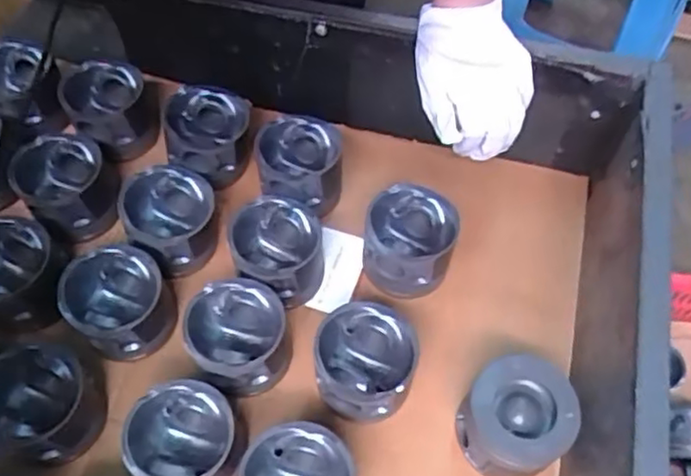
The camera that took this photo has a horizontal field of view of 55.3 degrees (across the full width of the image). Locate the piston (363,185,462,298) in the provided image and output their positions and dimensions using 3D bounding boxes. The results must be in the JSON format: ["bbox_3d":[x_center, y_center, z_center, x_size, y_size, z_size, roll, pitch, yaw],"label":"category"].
[{"bbox_3d":[0.060,0.006,0.633,0.084,0.076,0.083,0,60,0],"label":"piston"}]

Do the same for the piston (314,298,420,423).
[{"bbox_3d":[0.016,0.112,0.572,0.082,0.081,0.085,0,60,0],"label":"piston"}]

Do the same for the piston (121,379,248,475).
[{"bbox_3d":[-0.127,0.169,0.537,0.090,0.077,0.085,0,60,0],"label":"piston"}]

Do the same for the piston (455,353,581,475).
[{"bbox_3d":[0.139,0.152,0.547,0.083,0.083,0.082,0,60,0],"label":"piston"}]

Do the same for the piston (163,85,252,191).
[{"bbox_3d":[-0.144,-0.100,0.686,0.082,0.069,0.085,0,60,0],"label":"piston"}]

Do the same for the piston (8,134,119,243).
[{"bbox_3d":[-0.272,-0.050,0.650,0.084,0.074,0.083,0,60,0],"label":"piston"}]

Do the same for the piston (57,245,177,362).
[{"bbox_3d":[-0.200,0.061,0.592,0.077,0.082,0.082,0,60,0],"label":"piston"}]

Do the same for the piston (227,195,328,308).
[{"bbox_3d":[-0.062,0.018,0.623,0.081,0.075,0.086,-7,60,-3],"label":"piston"}]

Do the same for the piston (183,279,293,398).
[{"bbox_3d":[-0.093,0.091,0.584,0.081,0.075,0.084,0,60,0],"label":"piston"}]

